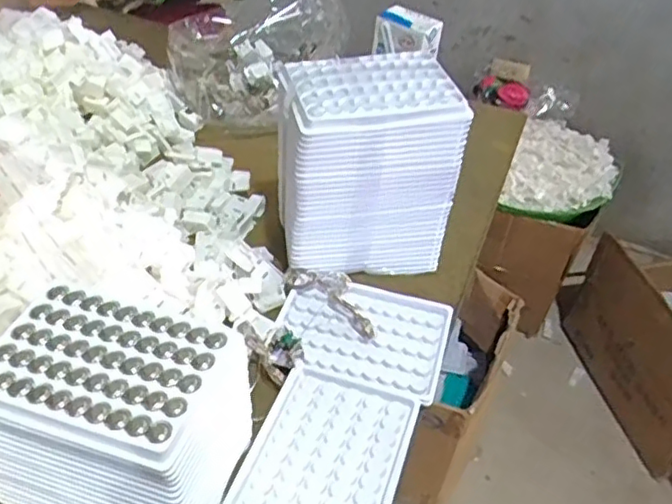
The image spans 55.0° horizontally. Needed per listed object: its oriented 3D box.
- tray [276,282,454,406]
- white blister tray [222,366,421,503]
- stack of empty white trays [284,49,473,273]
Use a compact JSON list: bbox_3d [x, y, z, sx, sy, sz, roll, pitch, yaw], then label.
[{"bbox_3d":[0.020,0.063,0.501,0.128,0.008,0.097,14,43,10],"label":"tray"},{"bbox_3d":[-0.007,0.133,0.417,0.096,0.006,0.129,16,43,12],"label":"white blister tray"},{"bbox_3d":[0.019,-0.067,0.529,0.137,0.150,0.093,-9,44,-14],"label":"stack of empty white trays"}]

